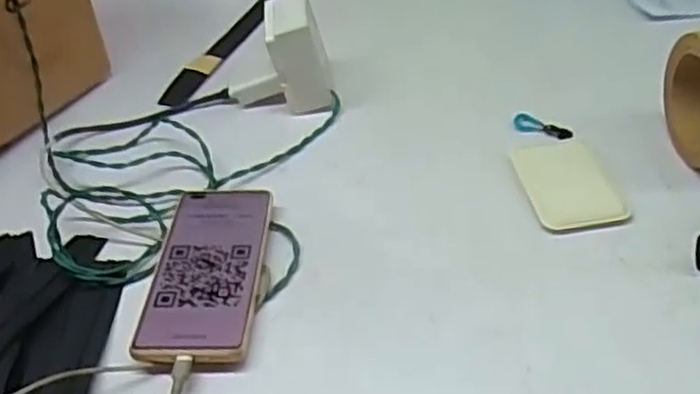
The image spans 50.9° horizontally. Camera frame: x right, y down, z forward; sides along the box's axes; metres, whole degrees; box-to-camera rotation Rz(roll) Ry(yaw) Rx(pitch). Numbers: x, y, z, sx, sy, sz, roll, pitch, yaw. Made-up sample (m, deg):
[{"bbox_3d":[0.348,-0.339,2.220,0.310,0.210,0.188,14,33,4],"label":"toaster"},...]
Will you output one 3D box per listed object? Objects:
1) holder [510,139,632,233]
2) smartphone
[{"bbox_3d":[0.174,-0.012,0.592,0.069,0.005,0.104,-9,39,-3],"label":"holder"},{"bbox_3d":[-0.104,0.053,0.544,0.078,0.015,0.170,-3,40,5],"label":"smartphone"}]

